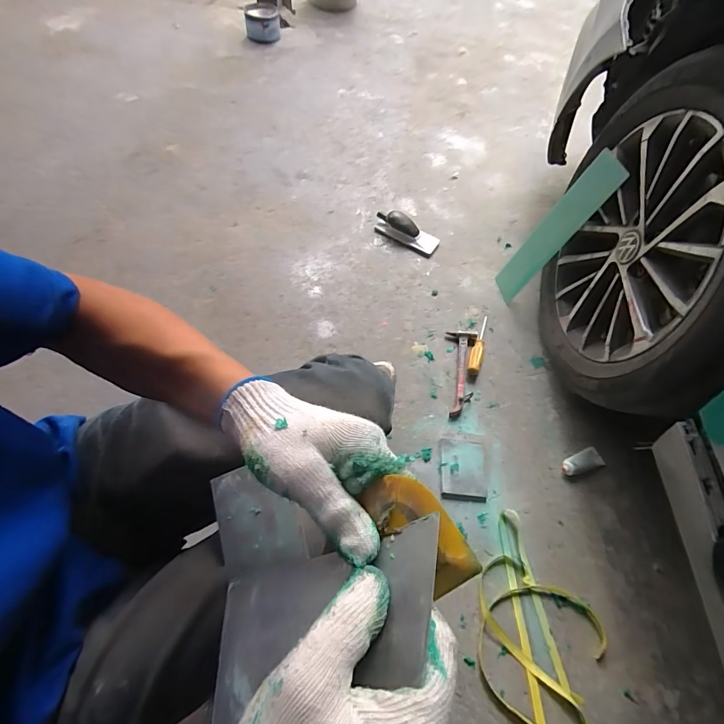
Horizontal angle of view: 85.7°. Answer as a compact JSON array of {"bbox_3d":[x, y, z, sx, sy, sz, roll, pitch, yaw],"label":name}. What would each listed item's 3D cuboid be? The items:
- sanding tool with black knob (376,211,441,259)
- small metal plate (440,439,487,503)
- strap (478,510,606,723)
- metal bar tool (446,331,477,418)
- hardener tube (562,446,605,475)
[{"bbox_3d":[0.134,-0.396,1.183,0.207,0.055,0.073,29,61,13],"label":"sanding tool with black knob"},{"bbox_3d":[0.218,0.231,0.836,0.099,0.016,0.127,6,59,0],"label":"small metal plate"},{"bbox_3d":[0.301,0.481,0.705,0.233,0.020,0.320,-29,65,-19],"label":"strap"},{"bbox_3d":[0.248,0.023,0.966,0.068,0.020,0.240,8,59,1],"label":"metal bar tool"},{"bbox_3d":[0.488,0.220,0.865,0.103,0.026,0.042,-13,61,-11],"label":"hardener tube"}]

